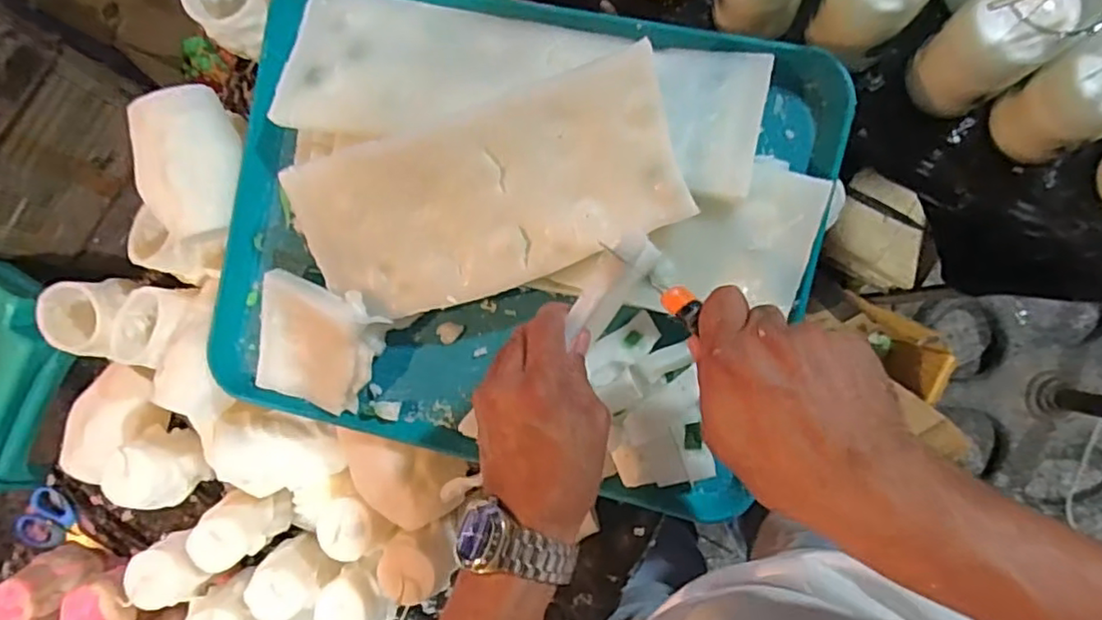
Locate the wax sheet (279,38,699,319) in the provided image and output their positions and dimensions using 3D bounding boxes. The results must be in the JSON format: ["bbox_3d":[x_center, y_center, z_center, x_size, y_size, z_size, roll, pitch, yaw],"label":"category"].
[{"bbox_3d":[-0.048,-0.077,0.450,0.273,0.009,0.124,-16,102,12],"label":"wax sheet"}]

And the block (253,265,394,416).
[{"bbox_3d":[-0.186,0.026,0.506,0.099,0.034,0.097,19,107,10],"label":"block"}]

